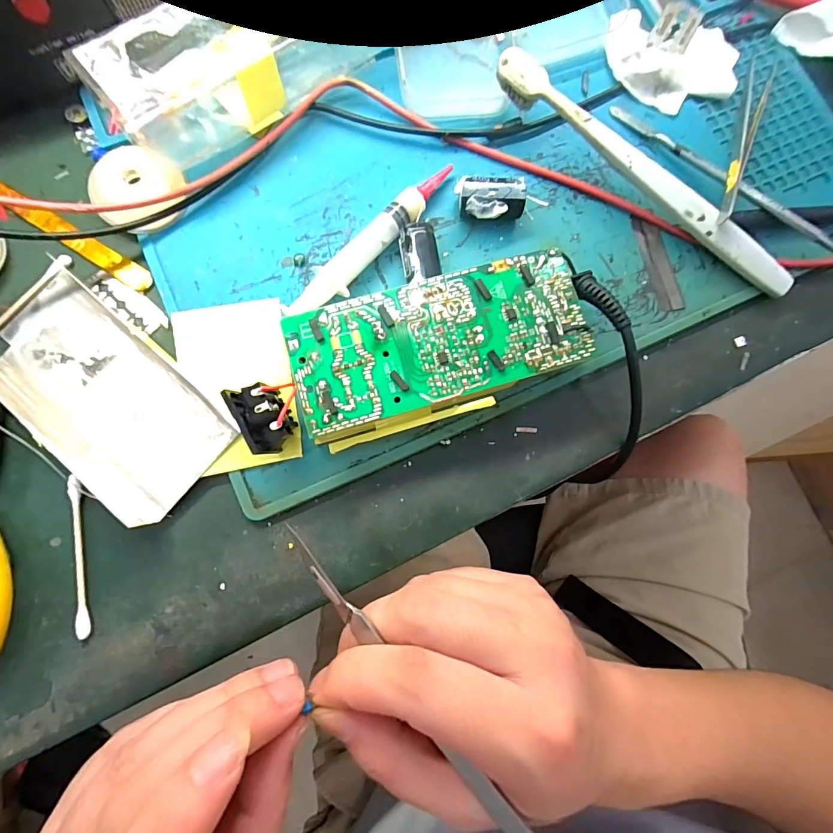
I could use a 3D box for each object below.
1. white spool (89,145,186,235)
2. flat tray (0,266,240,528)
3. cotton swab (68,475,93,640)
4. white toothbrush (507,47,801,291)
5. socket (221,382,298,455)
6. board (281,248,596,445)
[{"bbox_3d":[-0.138,-0.112,0.210,0.037,0.013,0.041,18,82,-1],"label":"white spool"},{"bbox_3d":[-0.146,-0.012,0.193,0.121,0.018,0.058,41,82,3],"label":"flat tray"},{"bbox_3d":[-0.151,0.062,0.190,0.005,0.005,0.070,-9,83,-5],"label":"cotton swab"},{"bbox_3d":[0.115,-0.121,0.217,0.181,0.023,0.015,38,82,2],"label":"white toothbrush"},{"bbox_3d":[-0.067,0.000,0.190,0.021,0.024,0.029,-28,85,-7],"label":"socket"},{"bbox_3d":[0.010,-0.033,0.199,0.131,0.025,0.056,-16,83,-5],"label":"board"}]

